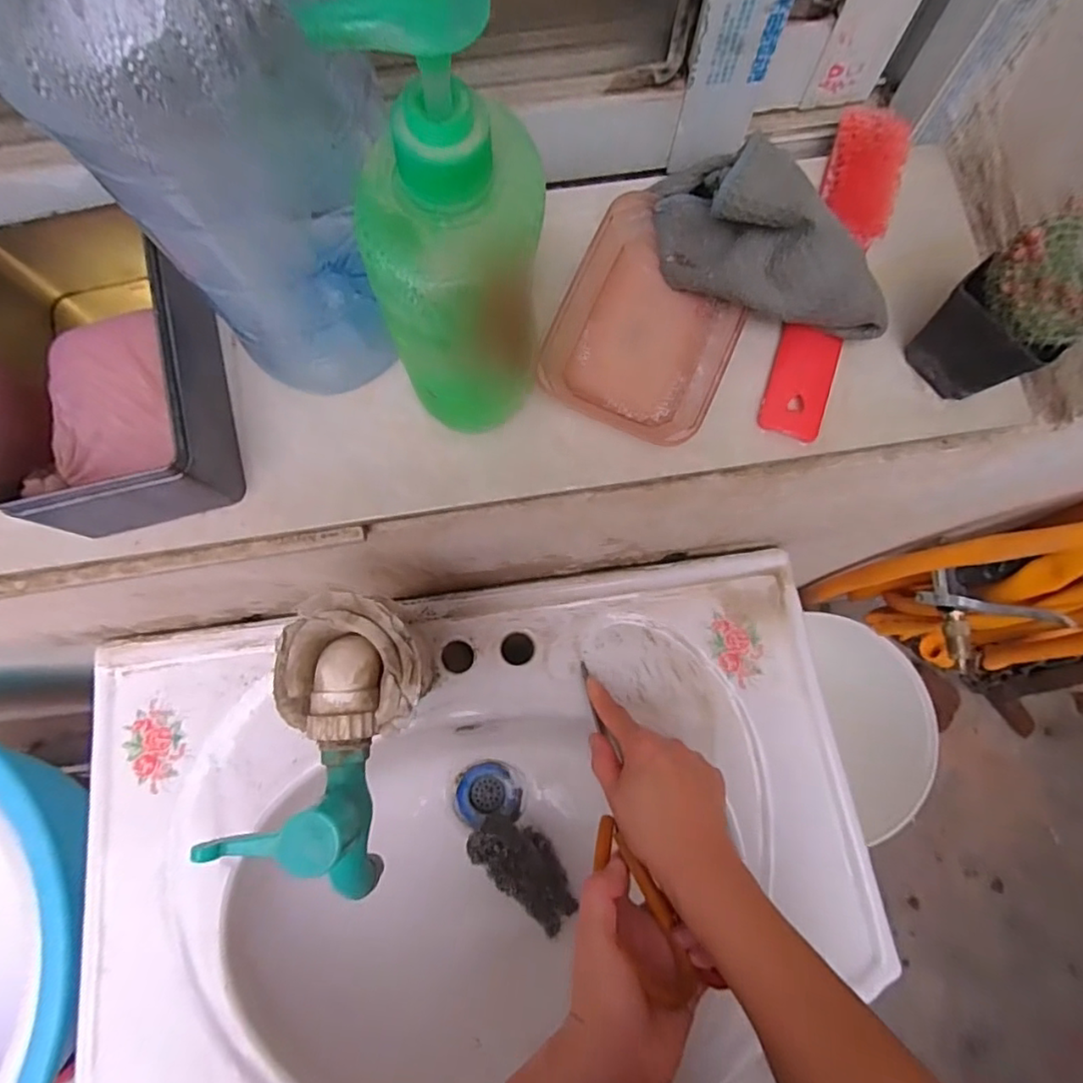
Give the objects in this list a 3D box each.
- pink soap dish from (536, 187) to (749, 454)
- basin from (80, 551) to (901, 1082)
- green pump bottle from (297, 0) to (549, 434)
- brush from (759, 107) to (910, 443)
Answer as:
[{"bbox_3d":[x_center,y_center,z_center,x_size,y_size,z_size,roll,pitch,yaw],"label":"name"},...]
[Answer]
[{"bbox_3d":[0.057,-0.113,0.321,0.090,0.025,0.121,25,77,5],"label":"pink soap dish"},{"bbox_3d":[-0.047,0.246,0.520,0.570,0.144,0.368,-8,77,-3],"label":"basin"},{"bbox_3d":[-0.032,-0.103,0.230,0.066,0.179,0.069,-2,76,-2],"label":"green pump bottle"},{"bbox_3d":[0.163,-0.151,0.329,0.039,0.027,0.198,17,77,3],"label":"brush"}]

